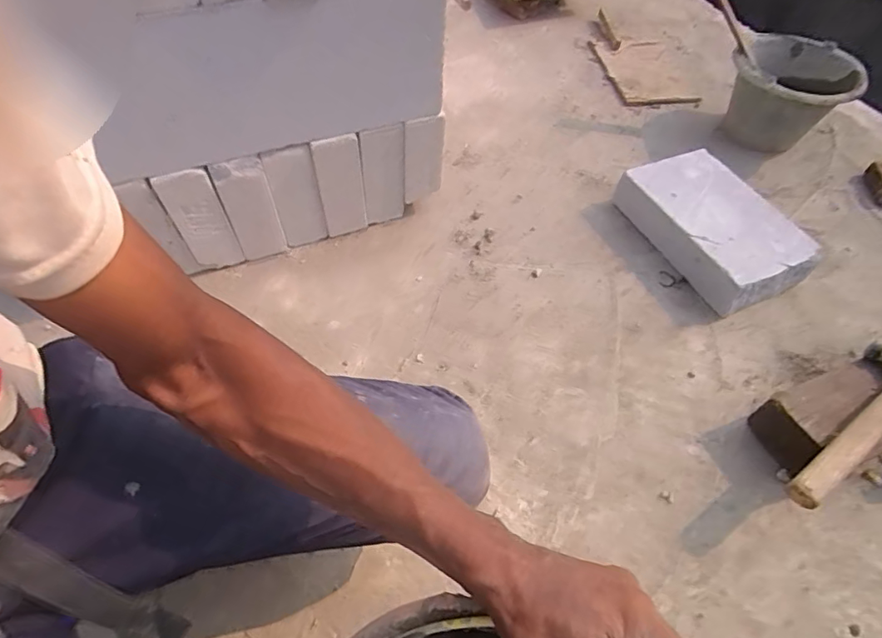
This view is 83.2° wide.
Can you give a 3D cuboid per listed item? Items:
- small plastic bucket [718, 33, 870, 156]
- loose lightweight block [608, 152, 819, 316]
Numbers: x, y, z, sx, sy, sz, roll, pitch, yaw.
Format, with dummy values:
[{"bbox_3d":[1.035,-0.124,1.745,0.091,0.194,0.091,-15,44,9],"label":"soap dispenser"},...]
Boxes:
[{"bbox_3d":[0.723,-0.470,1.065,0.219,0.179,0.206,1,56,-1],"label":"small plastic bucket"},{"bbox_3d":[0.504,-0.159,0.904,0.220,0.080,0.290,-21,59,-15],"label":"loose lightweight block"}]

